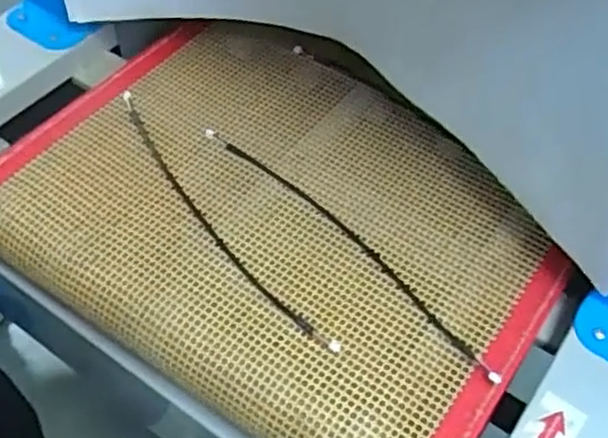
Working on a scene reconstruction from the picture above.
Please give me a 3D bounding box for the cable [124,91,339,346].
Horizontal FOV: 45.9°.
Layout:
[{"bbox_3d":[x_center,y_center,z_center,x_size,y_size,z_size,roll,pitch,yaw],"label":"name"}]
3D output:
[{"bbox_3d":[-0.068,-0.005,0.512,0.020,0.005,0.280,-32,59,-19],"label":"cable"}]

